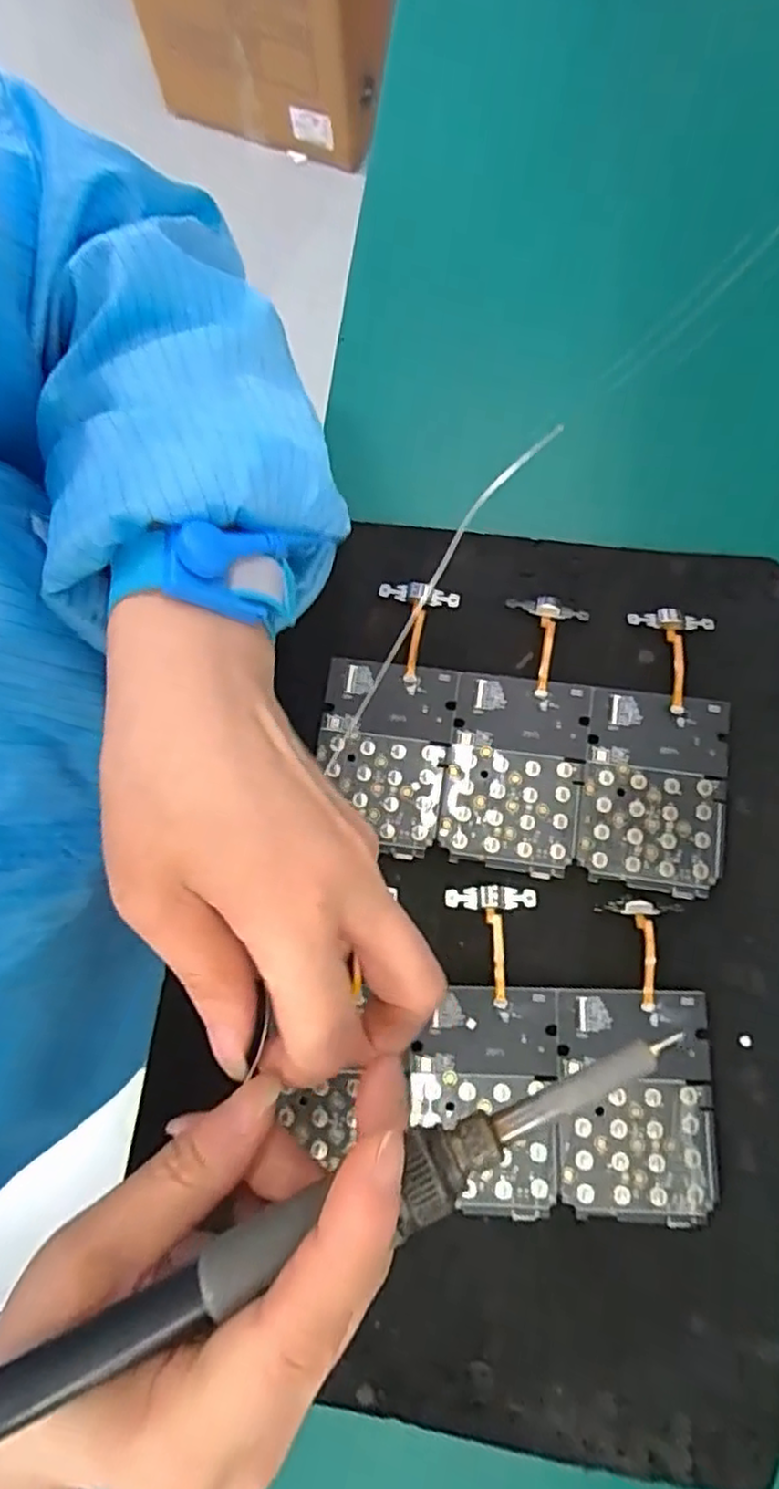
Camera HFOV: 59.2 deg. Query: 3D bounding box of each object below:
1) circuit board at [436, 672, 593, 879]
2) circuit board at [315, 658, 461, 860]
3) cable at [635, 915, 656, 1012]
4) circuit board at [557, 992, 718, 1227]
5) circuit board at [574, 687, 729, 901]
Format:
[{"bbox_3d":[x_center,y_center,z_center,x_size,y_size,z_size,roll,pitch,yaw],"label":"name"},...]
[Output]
[{"bbox_3d":[0.052,0.011,0.284,0.055,0.004,0.078,9,80,4],"label":"circuit board"},{"bbox_3d":[-0.003,0.004,0.288,0.055,0.004,0.078,8,80,3],"label":"circuit board"},{"bbox_3d":[0.099,0.084,0.263,0.007,0.004,0.035,-1,78,1],"label":"cable"},{"bbox_3d":[0.092,0.134,0.256,0.056,0.004,0.078,2,79,2],"label":"circuit board"},{"bbox_3d":[0.107,0.018,0.278,0.056,0.004,0.079,9,80,4],"label":"circuit board"}]

